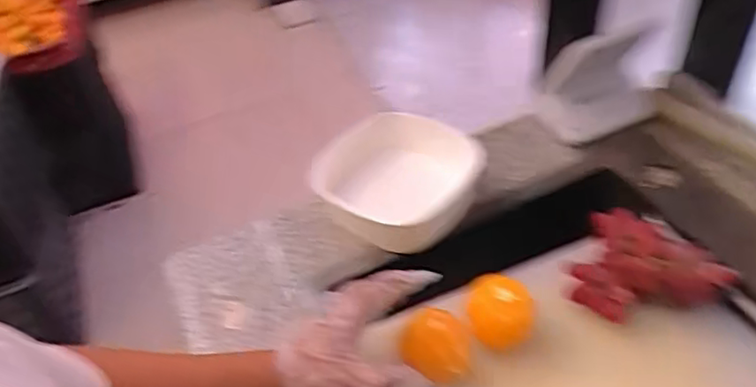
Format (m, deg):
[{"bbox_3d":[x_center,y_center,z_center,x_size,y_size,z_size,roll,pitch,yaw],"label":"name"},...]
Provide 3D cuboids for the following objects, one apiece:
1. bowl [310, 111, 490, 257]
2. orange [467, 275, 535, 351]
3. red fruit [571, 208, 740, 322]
[{"bbox_3d":[0.014,-0.026,0.737,0.180,0.050,0.157,17,49,23],"label":"bowl"},{"bbox_3d":[0.117,0.113,0.607,0.061,0.048,0.066,-1,45,7],"label":"orange"},{"bbox_3d":[0.270,0.079,0.631,0.142,0.054,0.103,16,49,23],"label":"red fruit"}]

